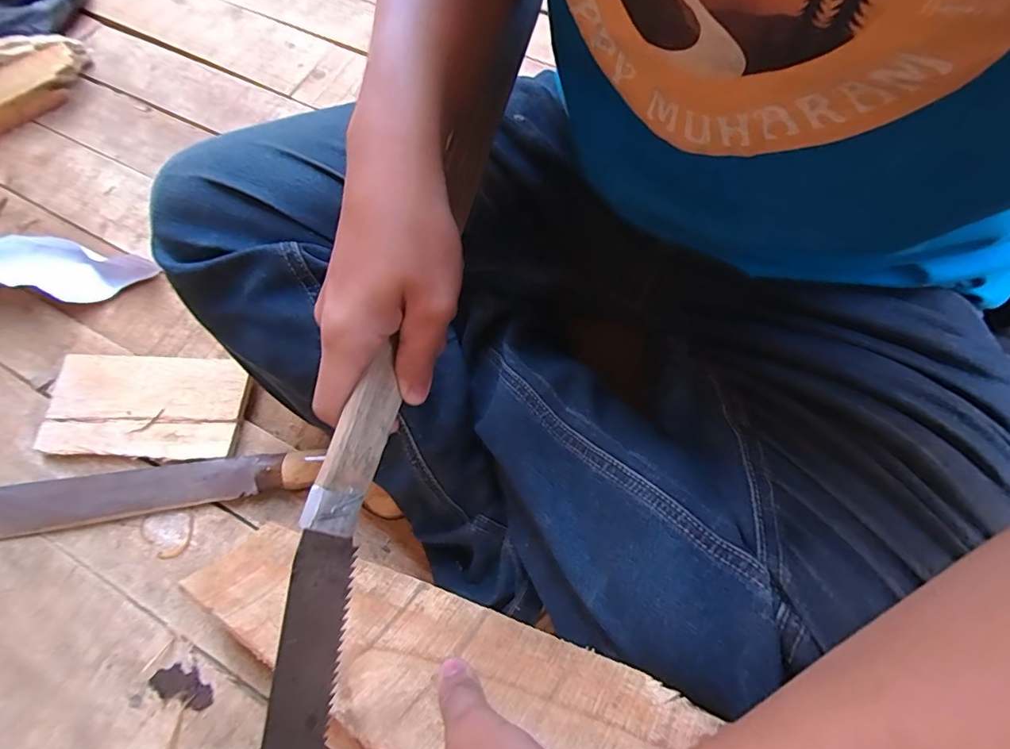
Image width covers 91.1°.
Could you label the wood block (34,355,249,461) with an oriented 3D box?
[{"bbox_3d":[-0.329,0.029,0.456,0.178,0.015,0.095,1,66,3],"label":"wood block"}]

